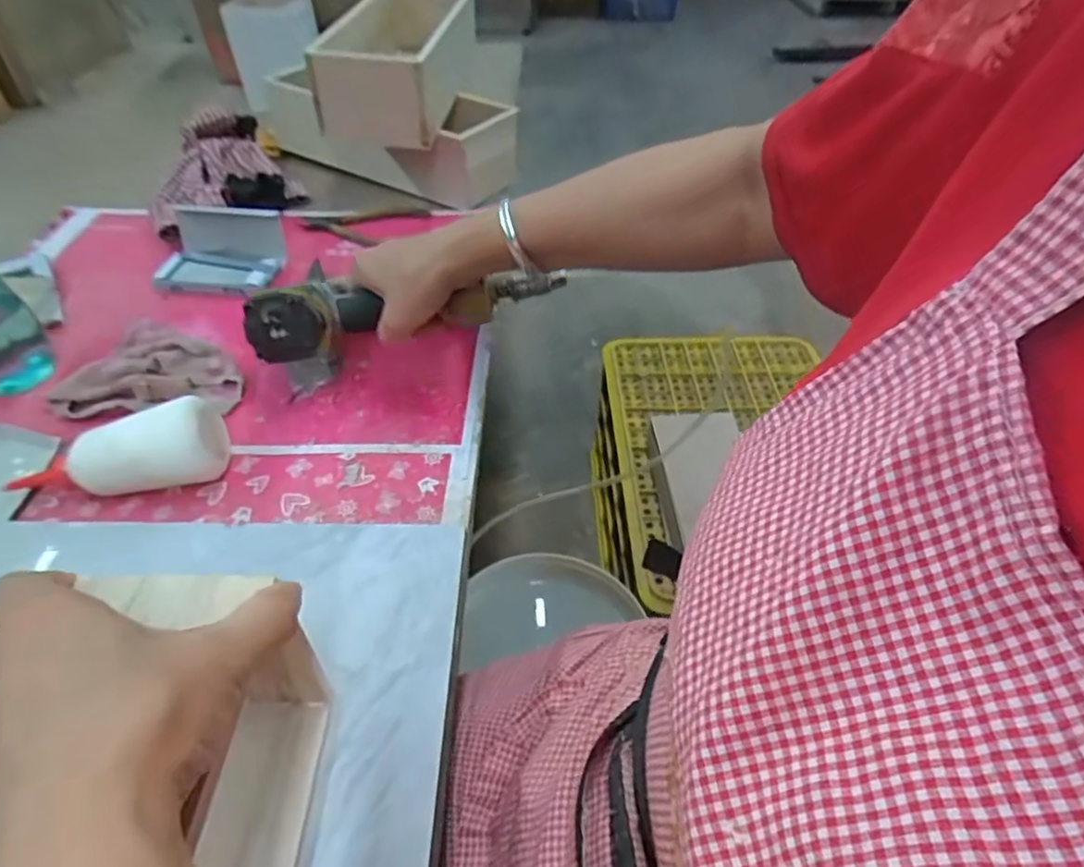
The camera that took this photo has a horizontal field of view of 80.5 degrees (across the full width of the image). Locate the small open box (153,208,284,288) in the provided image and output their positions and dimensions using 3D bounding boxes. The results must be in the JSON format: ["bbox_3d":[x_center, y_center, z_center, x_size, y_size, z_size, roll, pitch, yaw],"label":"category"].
[{"bbox_3d":[-0.355,-0.199,0.703,0.125,0.051,0.083,2,45,3],"label":"small open box"}]

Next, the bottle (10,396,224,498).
[{"bbox_3d":[-0.324,0.014,0.485,0.159,0.052,0.051,-6,45,-5],"label":"bottle"}]

